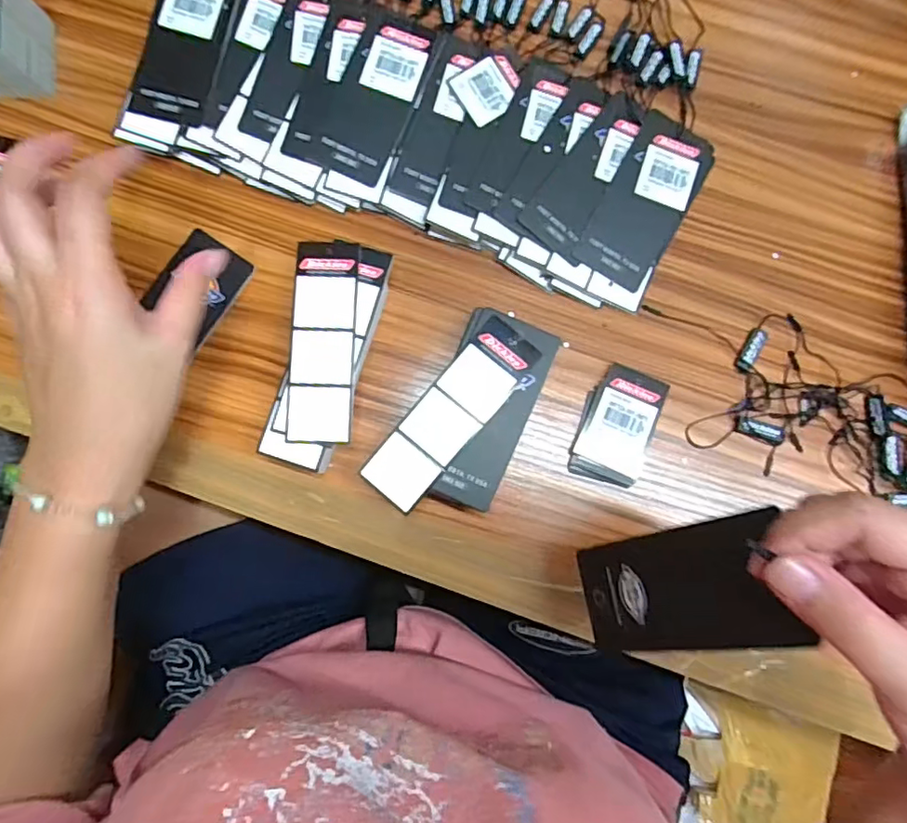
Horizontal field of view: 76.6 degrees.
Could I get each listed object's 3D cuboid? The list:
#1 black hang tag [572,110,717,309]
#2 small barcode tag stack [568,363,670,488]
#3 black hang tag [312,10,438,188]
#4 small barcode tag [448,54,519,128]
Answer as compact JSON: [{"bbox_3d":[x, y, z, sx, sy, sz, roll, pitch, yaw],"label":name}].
[{"bbox_3d":[0.119,-0.125,0.360,0.050,0.004,0.119,28,88,-6],"label":"black hang tag"},{"bbox_3d":[0.101,0.008,0.351,0.044,0.009,0.070,17,84,2],"label":"small barcode tag stack"},{"bbox_3d":[-0.049,-0.196,0.358,0.047,0.004,0.104,23,88,1],"label":"black hang tag"},{"bbox_3d":[0.023,-0.204,0.360,0.040,0.004,0.035,-35,85,-4],"label":"small barcode tag"}]

